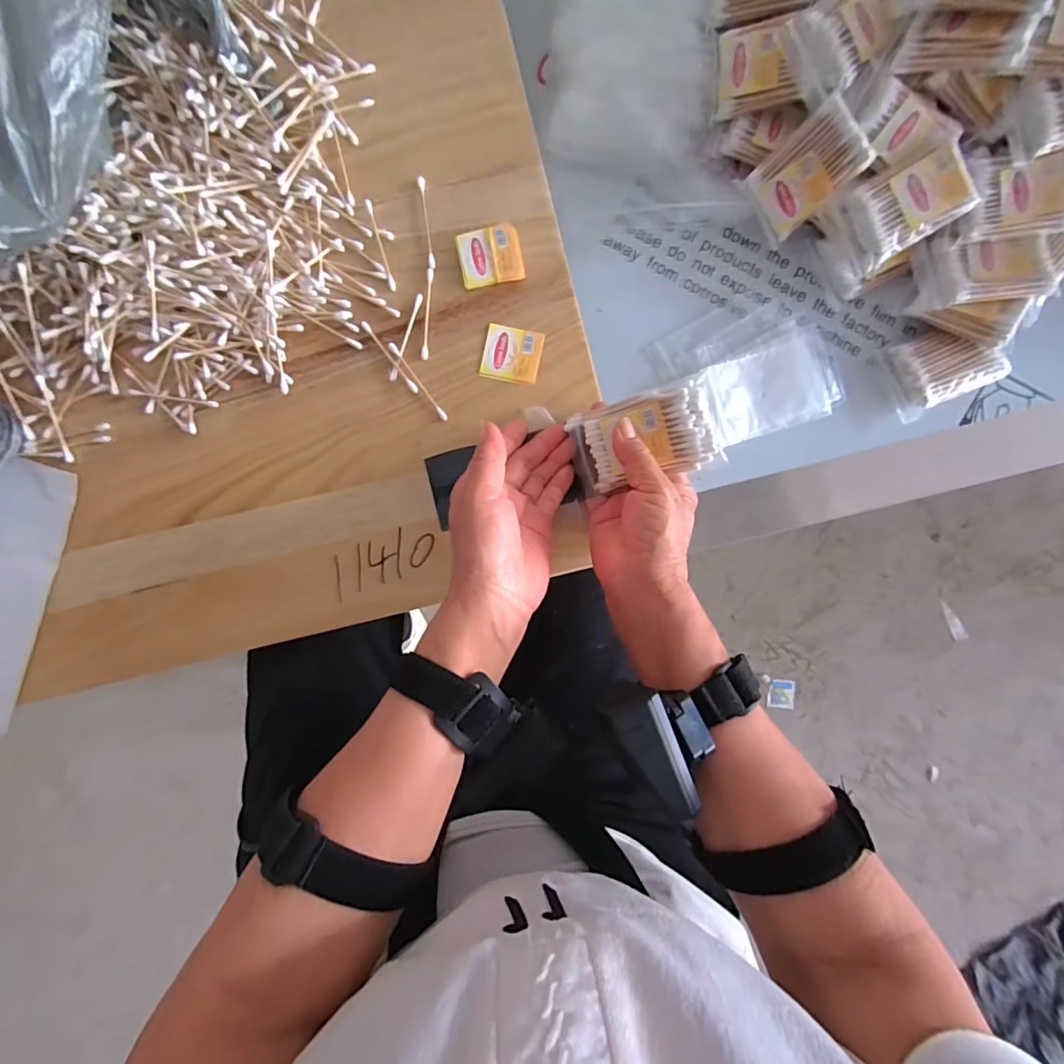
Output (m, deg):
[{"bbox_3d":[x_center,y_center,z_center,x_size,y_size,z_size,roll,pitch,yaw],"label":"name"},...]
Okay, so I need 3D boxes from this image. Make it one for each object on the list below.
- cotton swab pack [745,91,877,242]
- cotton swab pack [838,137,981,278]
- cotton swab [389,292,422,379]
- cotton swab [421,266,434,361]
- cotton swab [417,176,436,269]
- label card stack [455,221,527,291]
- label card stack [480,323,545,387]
[{"bbox_3d":[0.214,-0.283,0.378,0.077,0.007,0.057,-34,92,42],"label":"cotton swab pack"},{"bbox_3d":[0.283,-0.248,0.373,0.084,0.022,0.060,-26,104,15],"label":"cotton swab pack"},{"bbox_3d":[-0.099,-0.153,0.379,0.006,0.004,0.071,19,91,3],"label":"cotton swab"},{"bbox_3d":[-0.082,-0.171,0.378,0.006,0.004,0.071,4,90,3],"label":"cotton swab"},{"bbox_3d":[-0.083,-0.244,0.381,0.006,0.004,0.072,-8,89,3],"label":"cotton swab"},{"bbox_3d":[-0.032,-0.214,0.376,0.048,0.010,0.041,-9,89,3],"label":"label card stack"},{"bbox_3d":[-0.016,-0.139,0.378,0.044,0.004,0.042,12,90,3],"label":"label card stack"}]

